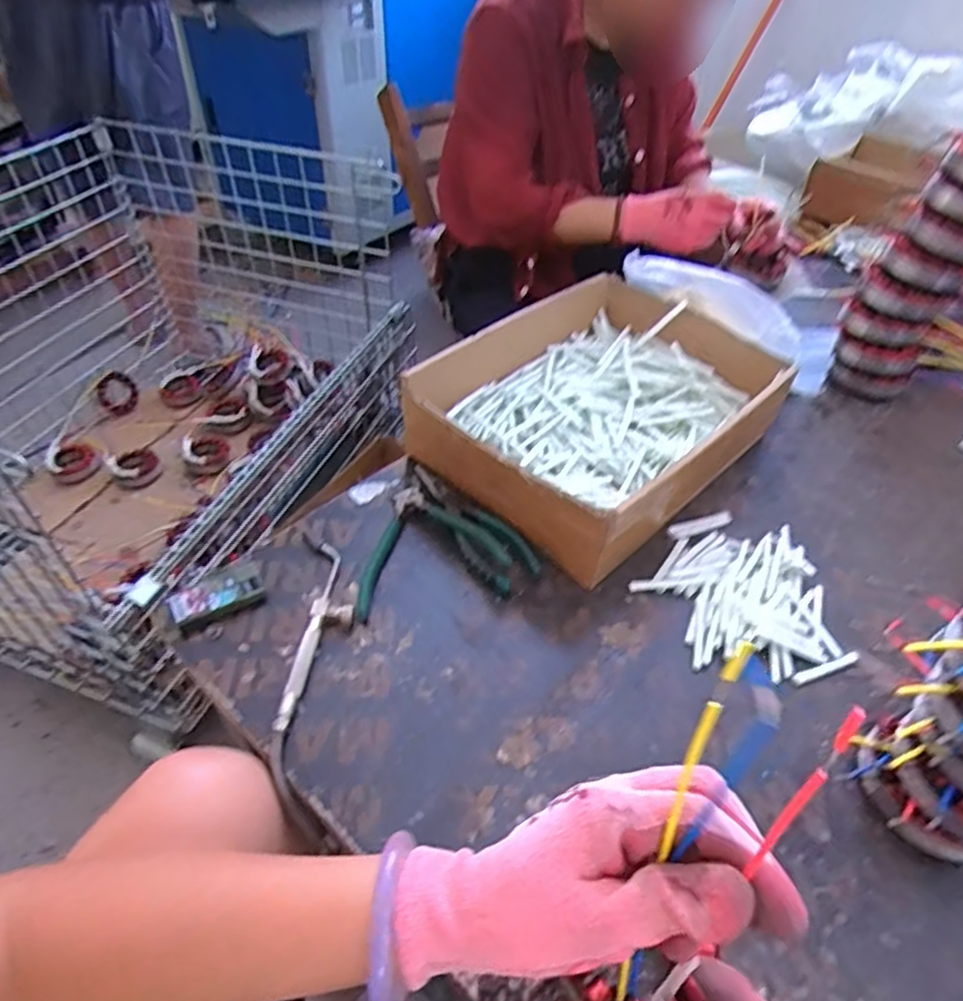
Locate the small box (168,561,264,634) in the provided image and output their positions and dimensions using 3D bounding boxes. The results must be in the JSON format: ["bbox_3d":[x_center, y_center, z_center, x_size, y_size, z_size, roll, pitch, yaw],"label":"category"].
[{"bbox_3d":[-0.206,0.076,0.511,0.069,0.019,0.034,-24,51,-24],"label":"small box"}]

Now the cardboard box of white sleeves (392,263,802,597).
[{"bbox_3d":[0.120,-0.091,0.636,0.336,0.090,0.239,-33,55,-31],"label":"cardboard box of white sleeves"}]

